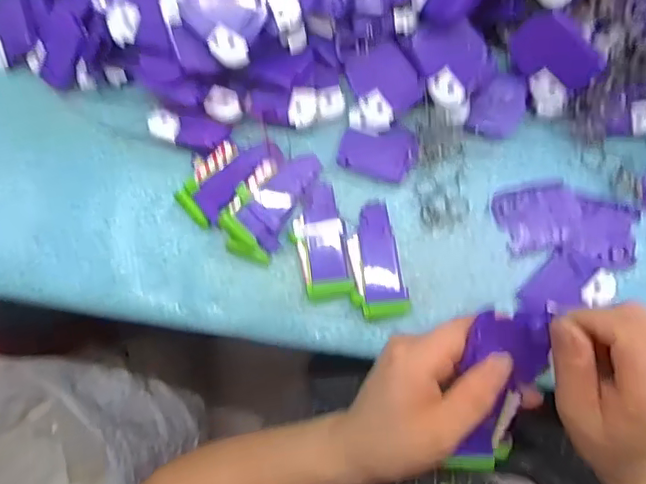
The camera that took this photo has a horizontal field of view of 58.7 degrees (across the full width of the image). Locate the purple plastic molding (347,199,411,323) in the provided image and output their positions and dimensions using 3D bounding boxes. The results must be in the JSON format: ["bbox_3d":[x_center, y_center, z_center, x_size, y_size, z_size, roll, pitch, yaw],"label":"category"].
[{"bbox_3d":[0.040,0.014,0.454,0.041,0.008,0.089,-12,82,3],"label":"purple plastic molding"}]

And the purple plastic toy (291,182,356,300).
[{"bbox_3d":[-0.002,-0.001,0.460,0.038,0.007,0.090,-13,82,3],"label":"purple plastic toy"}]

